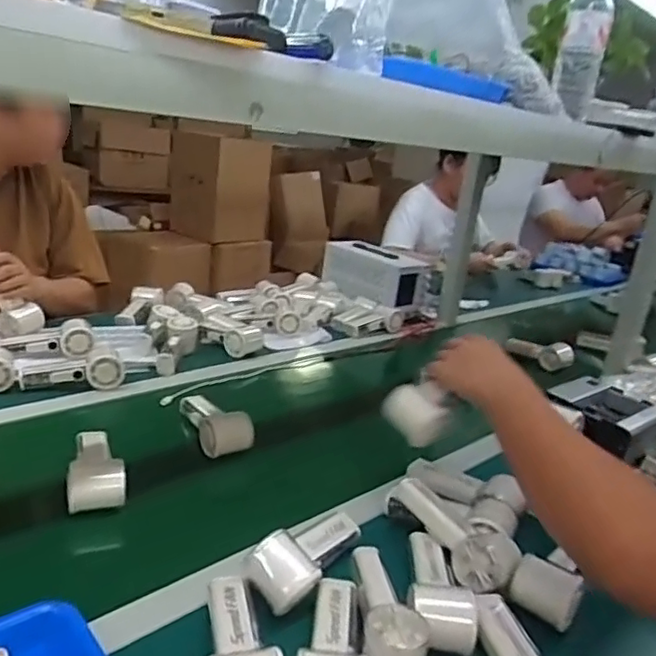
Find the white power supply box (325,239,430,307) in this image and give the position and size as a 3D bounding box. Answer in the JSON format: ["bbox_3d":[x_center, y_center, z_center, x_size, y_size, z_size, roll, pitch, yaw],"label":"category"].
[{"bbox_3d":[0.115,-0.135,1.575,0.145,0.138,0.265,-6,22,-36],"label":"white power supply box"}]

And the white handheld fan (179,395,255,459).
[{"bbox_3d":[-0.163,0.136,0.881,0.067,0.071,0.157,-1,20,-26],"label":"white handheld fan"}]

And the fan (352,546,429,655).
[{"bbox_3d":[0.054,0.263,0.562,0.052,0.052,0.153,6,18,-6],"label":"fan"}]

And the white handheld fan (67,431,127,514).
[{"bbox_3d":[-0.284,0.165,0.737,0.065,0.061,0.155,0,19,-22],"label":"white handheld fan"}]

